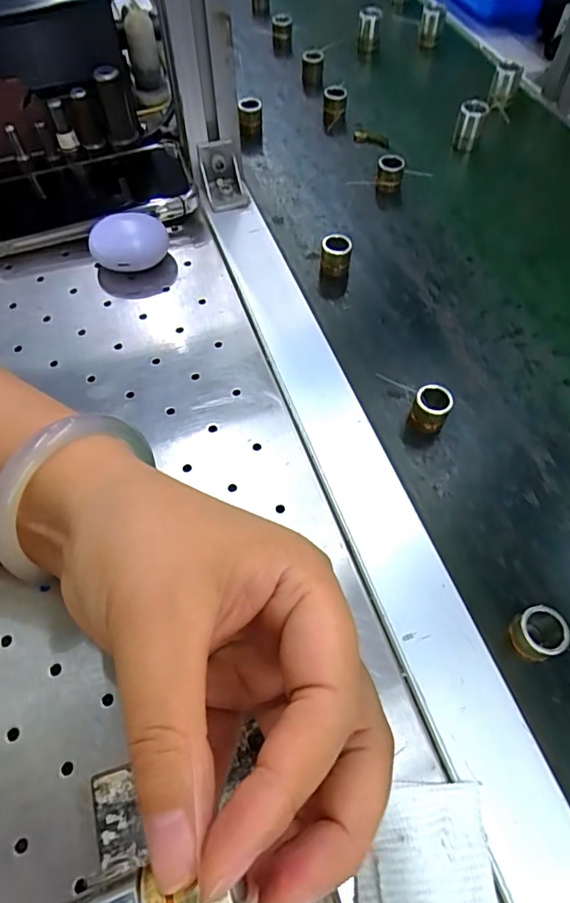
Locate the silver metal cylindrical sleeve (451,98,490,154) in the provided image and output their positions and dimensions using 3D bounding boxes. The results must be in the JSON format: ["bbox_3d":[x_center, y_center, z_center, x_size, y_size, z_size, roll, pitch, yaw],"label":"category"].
[{"bbox_3d":[0.155,-0.274,0.439,0.021,0.038,0.020,21,61,11],"label":"silver metal cylindrical sleeve"}]

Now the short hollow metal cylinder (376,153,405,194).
[{"bbox_3d":[0.083,-0.220,0.413,0.020,0.022,0.017,12,59,6],"label":"short hollow metal cylinder"}]

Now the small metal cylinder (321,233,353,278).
[{"bbox_3d":[0.036,-0.137,0.365,0.020,0.022,0.016,8,59,3],"label":"small metal cylinder"}]

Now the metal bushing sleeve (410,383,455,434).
[{"bbox_3d":[0.084,-0.024,0.298,0.019,0.023,0.019,1,59,-1],"label":"metal bushing sleeve"}]

